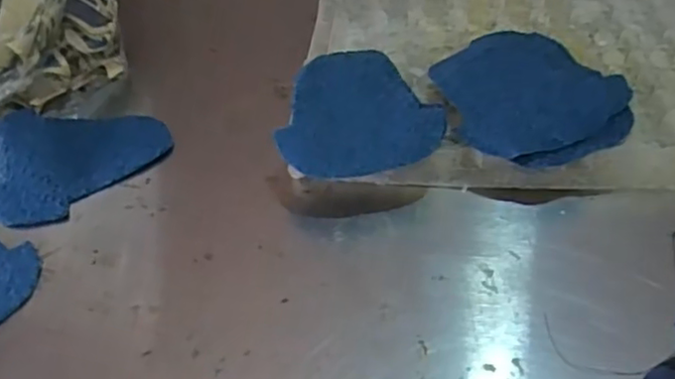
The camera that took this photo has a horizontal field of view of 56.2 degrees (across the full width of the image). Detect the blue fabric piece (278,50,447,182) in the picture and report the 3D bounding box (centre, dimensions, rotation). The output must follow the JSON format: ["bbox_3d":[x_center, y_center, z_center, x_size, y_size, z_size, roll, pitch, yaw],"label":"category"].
[{"bbox_3d":[0.007,-0.067,0.513,0.122,0.012,0.158,-17,45,-10],"label":"blue fabric piece"}]

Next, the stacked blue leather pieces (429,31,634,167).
[{"bbox_3d":[0.152,-0.080,0.515,0.148,0.011,0.162,-2,41,2],"label":"stacked blue leather pieces"}]

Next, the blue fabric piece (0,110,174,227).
[{"bbox_3d":[-0.226,-0.036,0.537,0.148,0.025,0.115,-28,48,-21],"label":"blue fabric piece"}]

